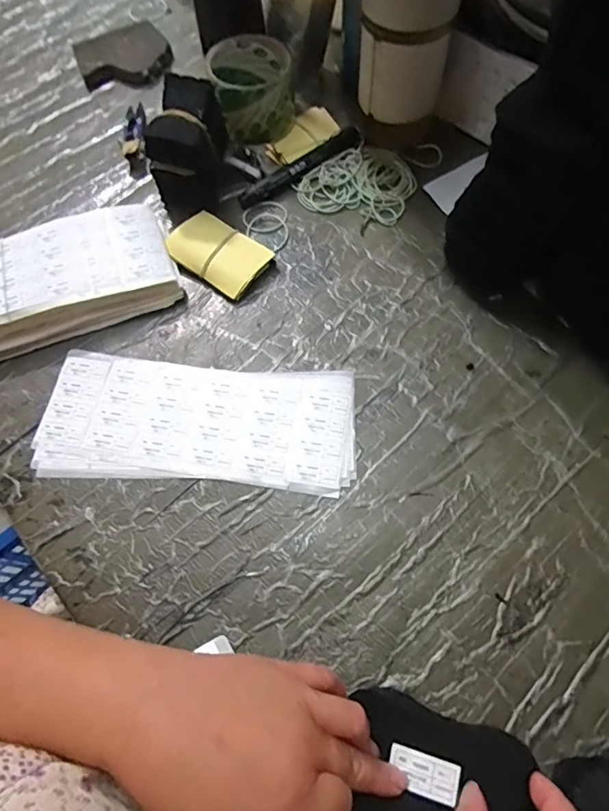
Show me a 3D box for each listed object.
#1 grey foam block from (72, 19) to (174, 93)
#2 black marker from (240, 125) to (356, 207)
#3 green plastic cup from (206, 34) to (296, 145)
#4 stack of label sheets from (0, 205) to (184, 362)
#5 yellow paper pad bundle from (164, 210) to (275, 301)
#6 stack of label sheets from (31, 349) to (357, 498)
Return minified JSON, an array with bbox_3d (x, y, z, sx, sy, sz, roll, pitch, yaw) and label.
[{"bbox_3d":[-0.214,-0.413,0.607,0.107,0.025,0.090,-21,67,-7],"label":"grey foam block"},{"bbox_3d":[-0.004,-0.246,0.527,0.145,0.019,0.020,-34,69,-13],"label":"black marker"},{"bbox_3d":[-0.052,-0.323,0.526,0.077,0.069,0.083,-1,65,2],"label":"green plastic cup"},{"bbox_3d":[-0.268,-0.102,0.468,0.293,0.041,0.105,-20,66,-7],"label":"stack of label sheets"},{"bbox_3d":[-0.083,-0.144,0.489,0.092,0.018,0.059,33,71,15],"label":"yellow paper pad bundle"},{"bbox_3d":[-0.088,0.012,0.427,0.257,0.004,0.108,4,66,4],"label":"stack of label sheets"}]

